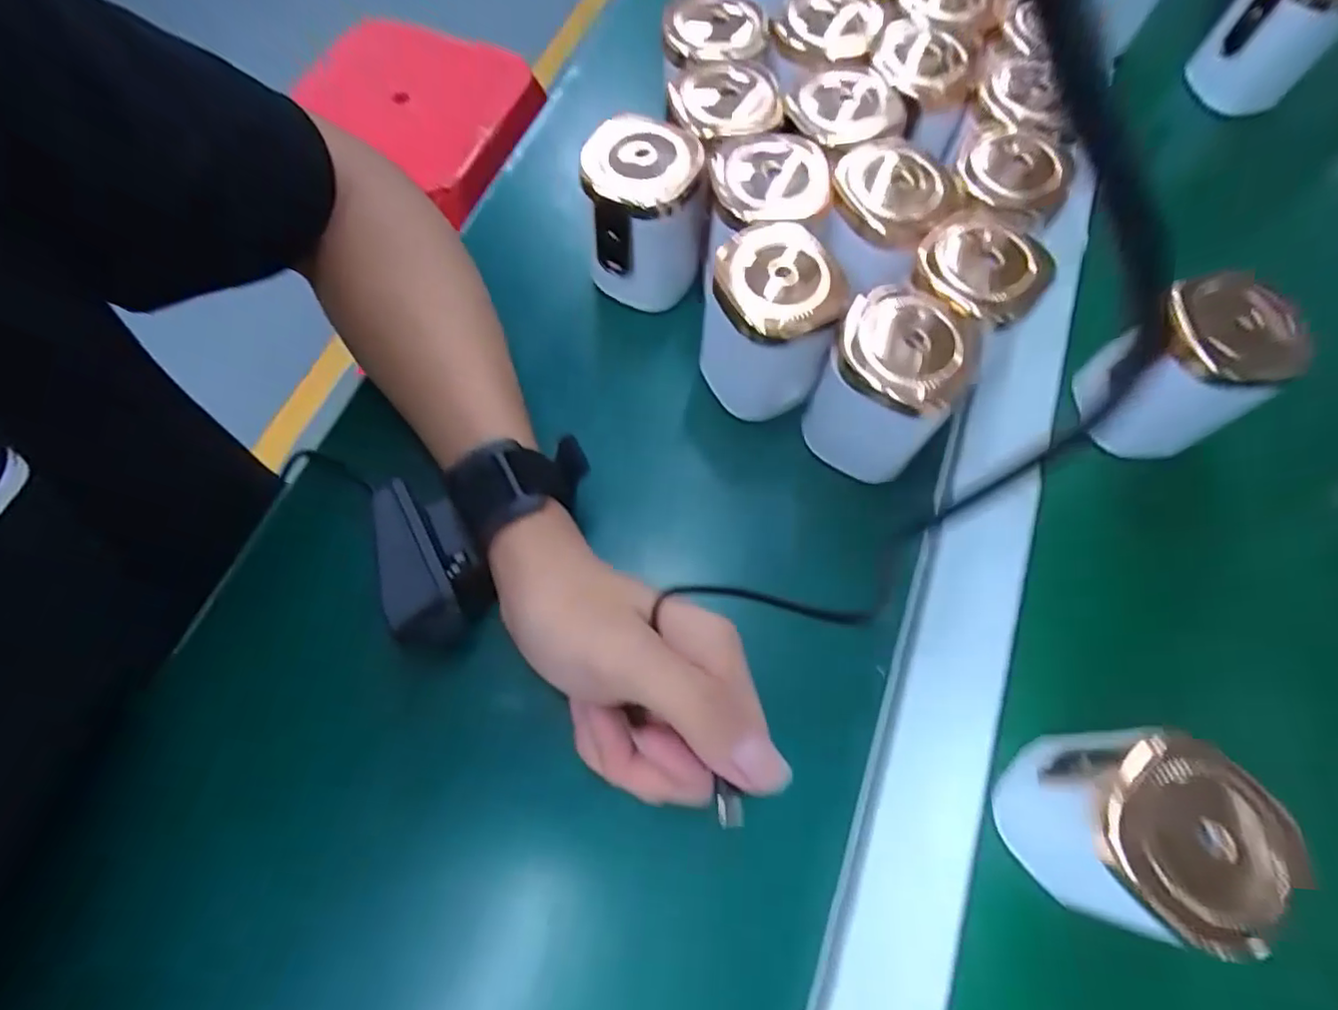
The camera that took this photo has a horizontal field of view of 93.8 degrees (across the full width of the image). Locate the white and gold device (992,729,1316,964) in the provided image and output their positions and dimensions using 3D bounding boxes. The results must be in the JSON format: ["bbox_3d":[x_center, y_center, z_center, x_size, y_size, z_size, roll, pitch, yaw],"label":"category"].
[{"bbox_3d":[0.162,0.116,0.222,0.059,0.072,0.054,33,70,13],"label":"white and gold device"}]

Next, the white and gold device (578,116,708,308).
[{"bbox_3d":[-0.013,-0.145,0.328,0.060,0.083,0.059,-4,67,-2],"label":"white and gold device"}]

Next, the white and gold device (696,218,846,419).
[{"bbox_3d":[0.047,-0.085,0.299,0.053,0.078,0.061,-28,70,-12],"label":"white and gold device"}]

